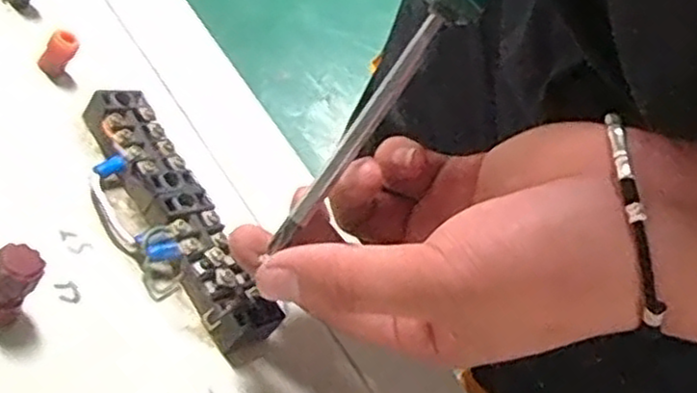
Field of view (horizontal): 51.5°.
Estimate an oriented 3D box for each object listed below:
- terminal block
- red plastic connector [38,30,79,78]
[{"bbox_3d":[-0.066,0.007,0.280,0.025,0.014,0.121,-30,69,-14],"label":"terminal block"},{"bbox_3d":[-0.122,-0.059,0.302,0.009,0.008,0.022,49,113,17],"label":"red plastic connector"}]

